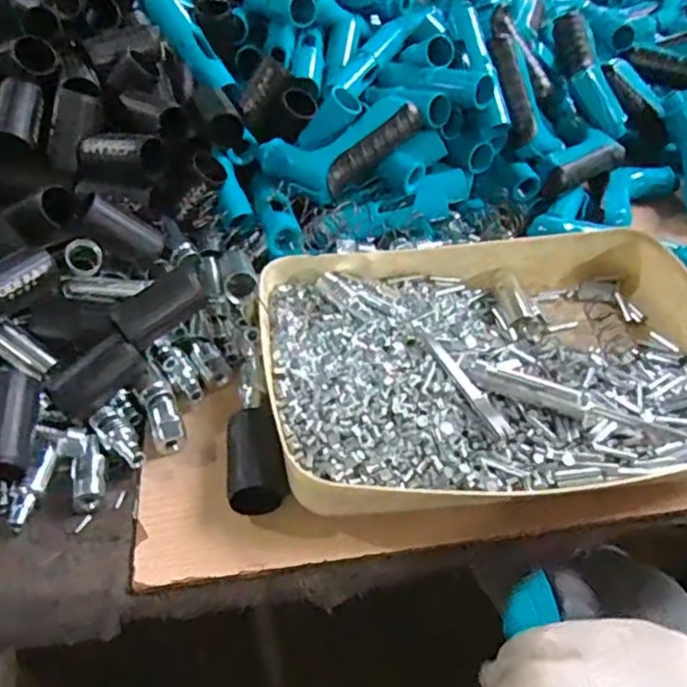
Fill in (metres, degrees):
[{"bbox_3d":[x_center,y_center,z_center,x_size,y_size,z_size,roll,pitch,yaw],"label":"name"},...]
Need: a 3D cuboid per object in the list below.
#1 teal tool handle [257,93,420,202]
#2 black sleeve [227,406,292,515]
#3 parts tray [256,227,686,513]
[{"bbox_3d":[0.000,-0.165,0.532,0.136,0.031,0.066,-23,47,6],"label":"teal tool handle"},{"bbox_3d":[-0.057,0.076,0.397,0.035,0.033,0.067,-8,46,-11],"label":"black sleeve"},{"bbox_3d":[0.113,0.012,0.455,0.334,0.046,0.237,-5,46,-8],"label":"parts tray"}]

